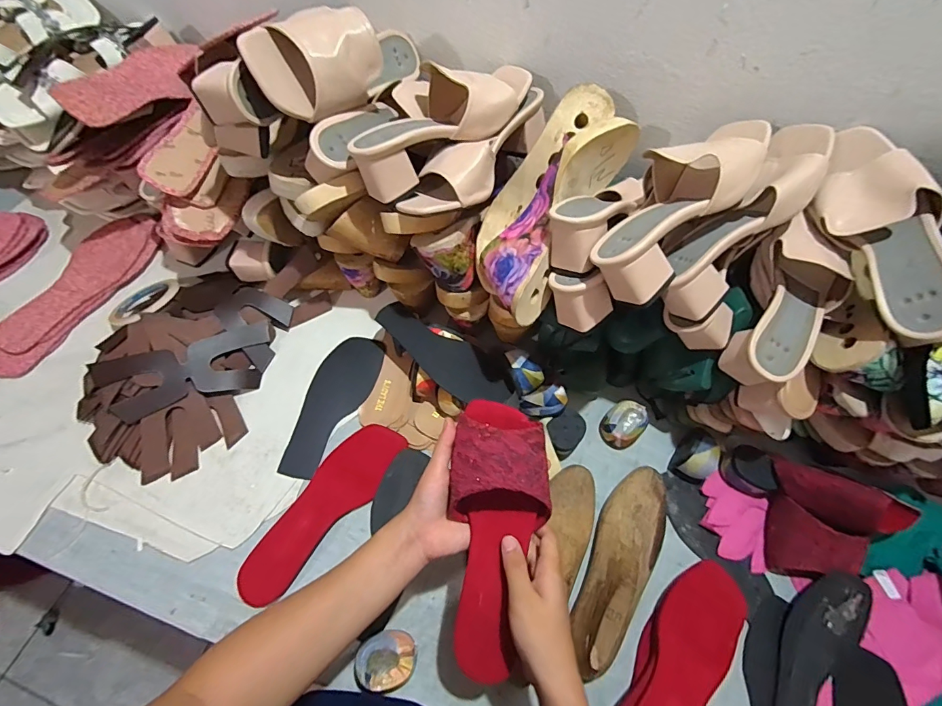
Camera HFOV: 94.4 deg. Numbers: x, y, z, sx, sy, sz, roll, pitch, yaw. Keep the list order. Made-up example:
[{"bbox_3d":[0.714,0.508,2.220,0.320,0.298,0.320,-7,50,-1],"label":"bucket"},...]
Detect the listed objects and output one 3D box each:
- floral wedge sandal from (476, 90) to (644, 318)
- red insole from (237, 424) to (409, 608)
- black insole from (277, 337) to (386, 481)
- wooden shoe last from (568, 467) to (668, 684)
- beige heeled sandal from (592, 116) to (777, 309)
[{"bbox_3d":[0.081,-0.166,0.495,0.117,0.084,0.257,26,87,9],"label":"floral wedge sandal"},{"bbox_3d":[-0.176,0.183,0.525,0.071,0.020,0.231,32,66,12],"label":"red insole"},{"bbox_3d":[-0.186,0.068,0.595,0.081,0.005,0.206,15,64,5],"label":"black insole"},{"bbox_3d":[0.177,0.235,0.493,0.073,0.070,0.235,31,53,11],"label":"wooden shoe last"},{"bbox_3d":[0.209,-0.155,0.436,0.095,0.080,0.228,37,70,13],"label":"beige heeled sandal"}]

